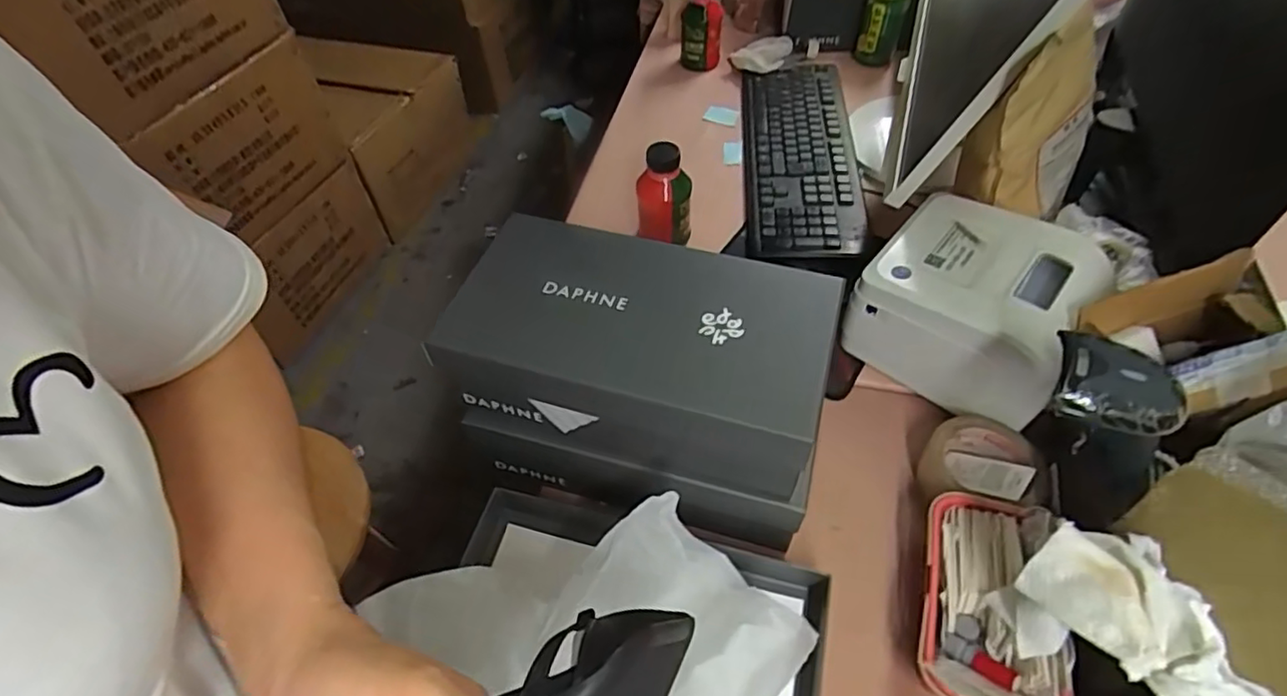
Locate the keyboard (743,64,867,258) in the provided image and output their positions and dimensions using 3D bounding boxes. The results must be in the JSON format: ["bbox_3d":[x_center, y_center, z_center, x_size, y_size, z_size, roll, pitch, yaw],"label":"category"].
[{"bbox_3d":[0.220,-0.281,0.893,0.146,0.036,0.409,1,52,5],"label":"keyboard"}]

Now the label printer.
[{"bbox_3d":[0.335,-0.038,0.644,0.184,0.141,0.169,34,61,27],"label":"label printer"}]

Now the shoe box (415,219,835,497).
[{"bbox_3d":[-0.002,-0.001,0.527,0.292,0.097,0.159,13,54,14],"label":"shoe box"}]

